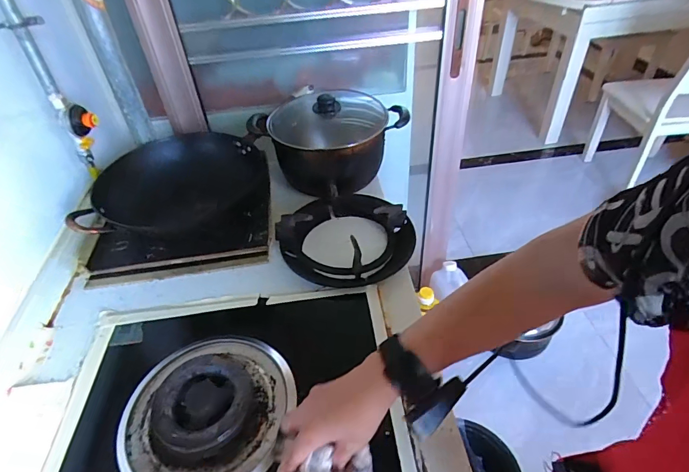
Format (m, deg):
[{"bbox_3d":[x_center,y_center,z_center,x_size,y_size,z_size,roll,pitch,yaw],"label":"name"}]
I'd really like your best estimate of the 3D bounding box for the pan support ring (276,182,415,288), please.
[{"bbox_3d":[0.002,-0.013,0.721,0.208,0.077,0.228,-2,42,2],"label":"pan support ring"}]

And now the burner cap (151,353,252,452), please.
[{"bbox_3d":[-0.178,0.211,0.513,0.117,0.037,0.114,-2,42,2],"label":"burner cap"}]

